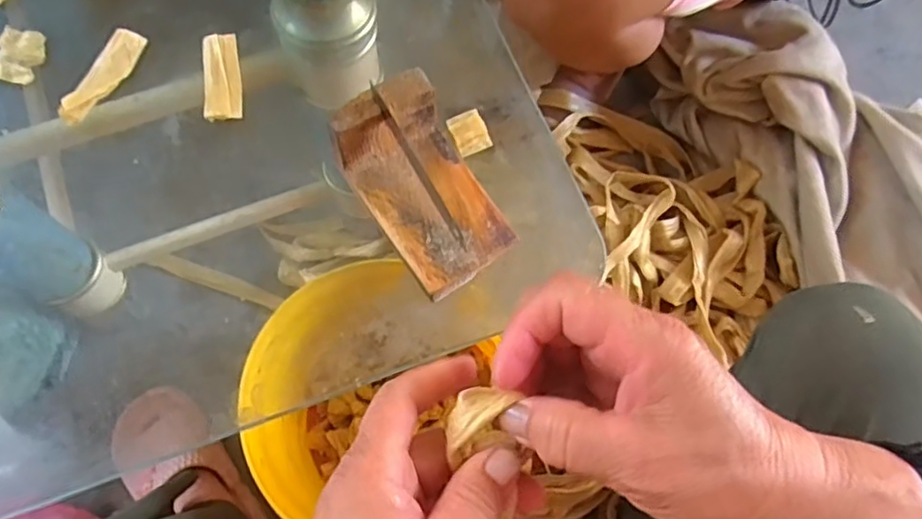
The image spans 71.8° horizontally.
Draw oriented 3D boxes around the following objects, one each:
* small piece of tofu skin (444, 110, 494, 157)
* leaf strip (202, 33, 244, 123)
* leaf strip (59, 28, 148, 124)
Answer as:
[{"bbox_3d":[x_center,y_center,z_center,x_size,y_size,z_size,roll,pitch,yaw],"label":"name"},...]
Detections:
[{"bbox_3d":[0.006,-0.079,0.400,0.022,0.006,0.026,-22,72,-10],"label":"small piece of tofu skin"},{"bbox_3d":[-0.152,-0.116,0.403,0.023,0.008,0.060,-10,70,-5],"label":"leaf strip"},{"bbox_3d":[-0.223,-0.114,0.397,0.019,0.006,0.073,32,63,-21],"label":"leaf strip"}]

